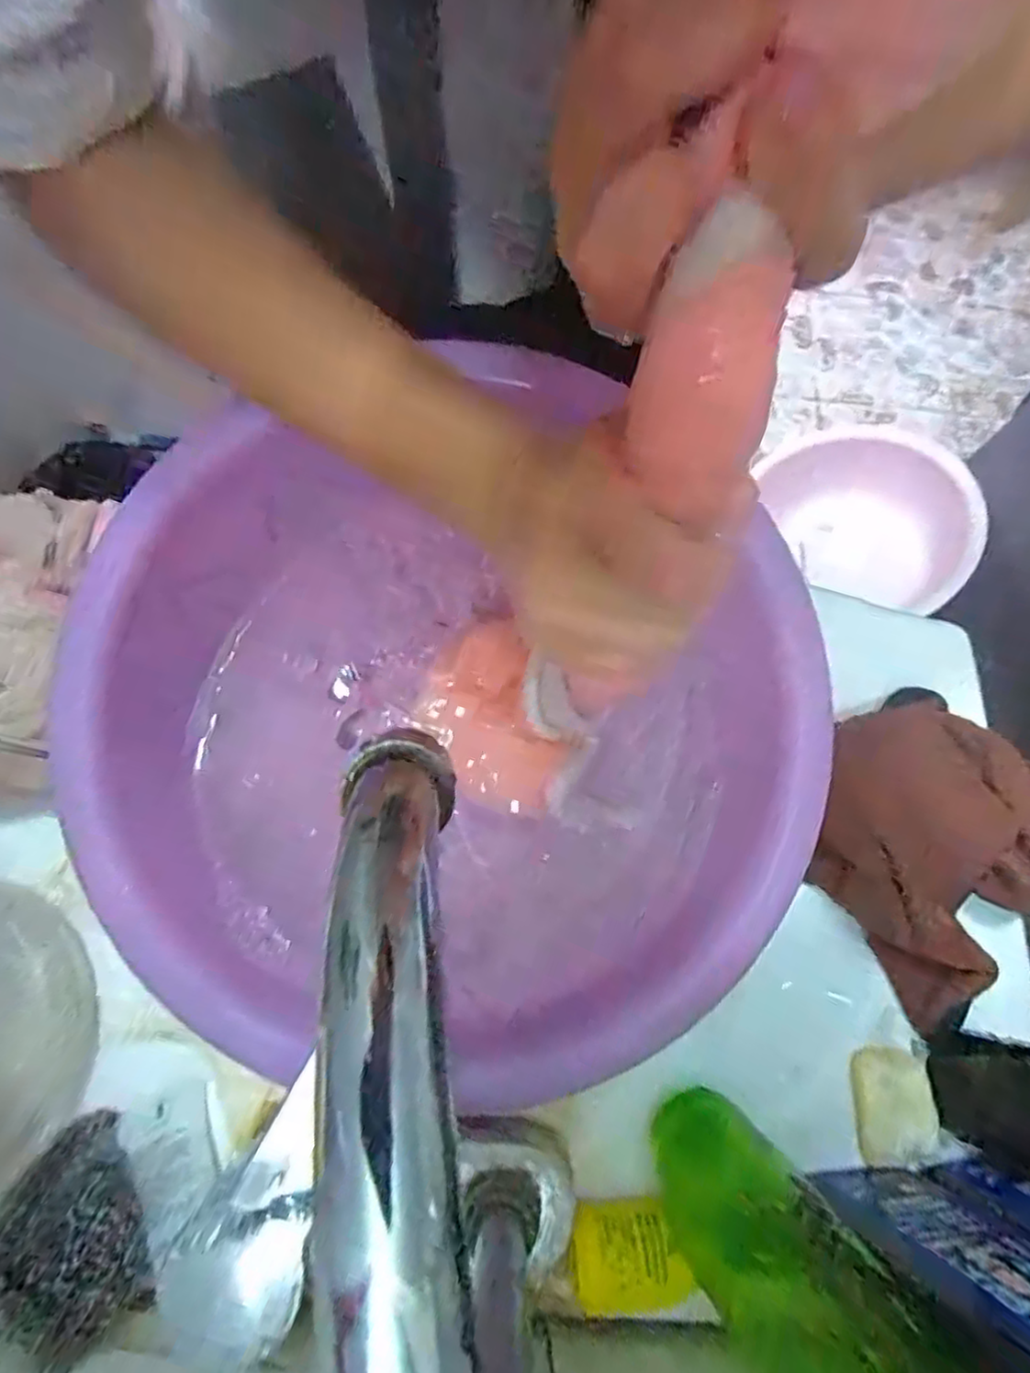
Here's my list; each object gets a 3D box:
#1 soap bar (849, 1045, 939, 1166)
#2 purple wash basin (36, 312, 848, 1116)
[{"bbox_3d":[0.177,0.196,0.312,0.038,0.013,0.046,6,73,-1],"label":"soap bar"},{"bbox_3d":[-0.034,0.019,0.337,0.356,0.101,0.338,1,73,-2],"label":"purple wash basin"}]

